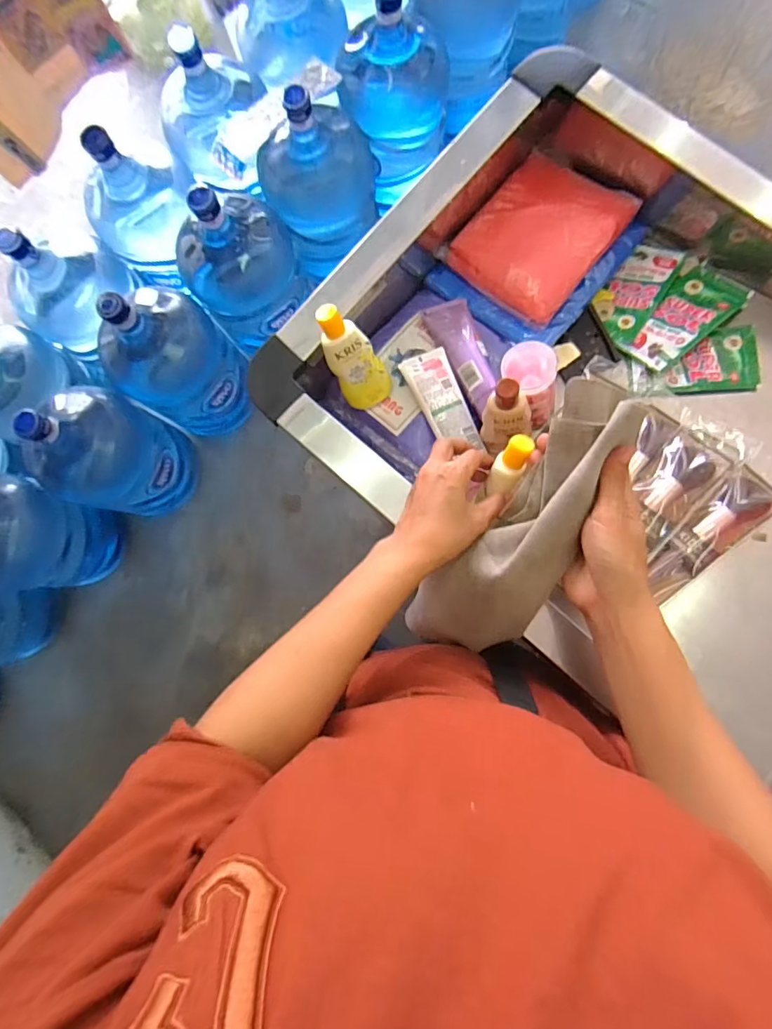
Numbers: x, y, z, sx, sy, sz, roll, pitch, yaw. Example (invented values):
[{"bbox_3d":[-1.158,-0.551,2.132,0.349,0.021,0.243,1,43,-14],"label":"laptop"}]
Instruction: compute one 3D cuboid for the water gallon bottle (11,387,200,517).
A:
[{"bbox_3d":[-0.671,-0.149,1.204,0.248,0.494,0.267,0,84,4],"label":"water gallon bottle"}]

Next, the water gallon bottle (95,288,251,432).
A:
[{"bbox_3d":[-0.521,-0.383,1.184,0.276,0.440,0.258,0,84,4],"label":"water gallon bottle"}]

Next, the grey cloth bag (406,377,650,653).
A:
[{"bbox_3d":[0.111,0.023,0.436,0.096,0.070,0.282,32,112,7],"label":"grey cloth bag"}]

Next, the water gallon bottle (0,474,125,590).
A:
[{"bbox_3d":[-0.862,0.048,1.190,0.239,0.429,0.263,4,85,5],"label":"water gallon bottle"}]

